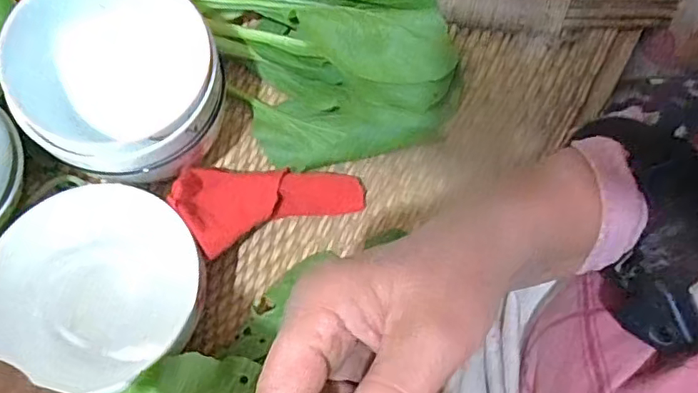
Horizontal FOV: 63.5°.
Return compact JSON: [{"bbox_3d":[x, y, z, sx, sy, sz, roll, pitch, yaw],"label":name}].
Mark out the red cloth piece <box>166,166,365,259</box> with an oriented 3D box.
[{"bbox_3d":[-0.053,0.003,0.383,0.125,0.024,0.065,-6,63,-21],"label":"red cloth piece"}]

